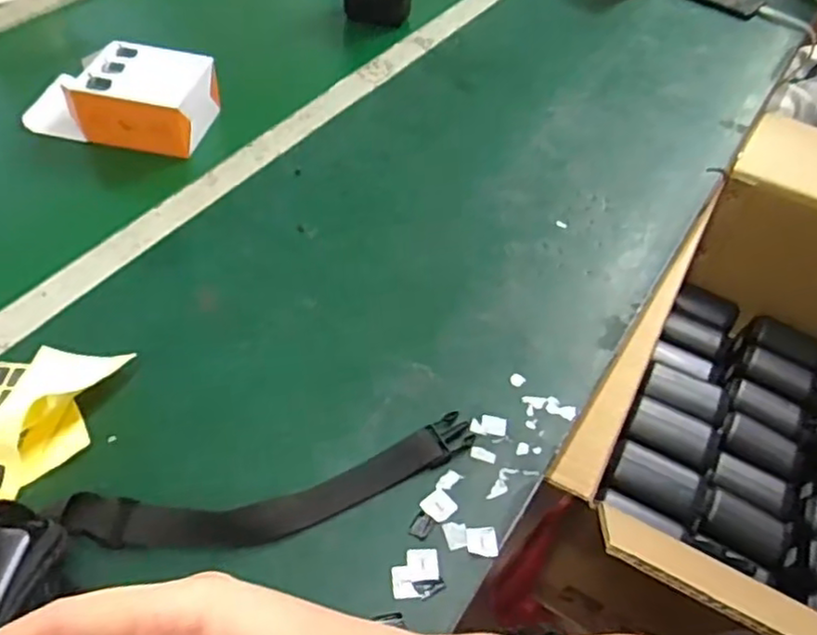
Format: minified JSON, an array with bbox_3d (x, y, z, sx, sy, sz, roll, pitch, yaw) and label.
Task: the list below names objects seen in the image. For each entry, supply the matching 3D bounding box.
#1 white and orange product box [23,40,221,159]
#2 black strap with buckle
[{"bbox_3d":[-0.307,-0.234,0.701,0.184,0.066,0.098,9,50,3],"label":"white and orange product box"},{"bbox_3d":[-0.085,0.118,0.455,0.272,0.018,0.053,-10,52,-13],"label":"black strap with buckle"}]

